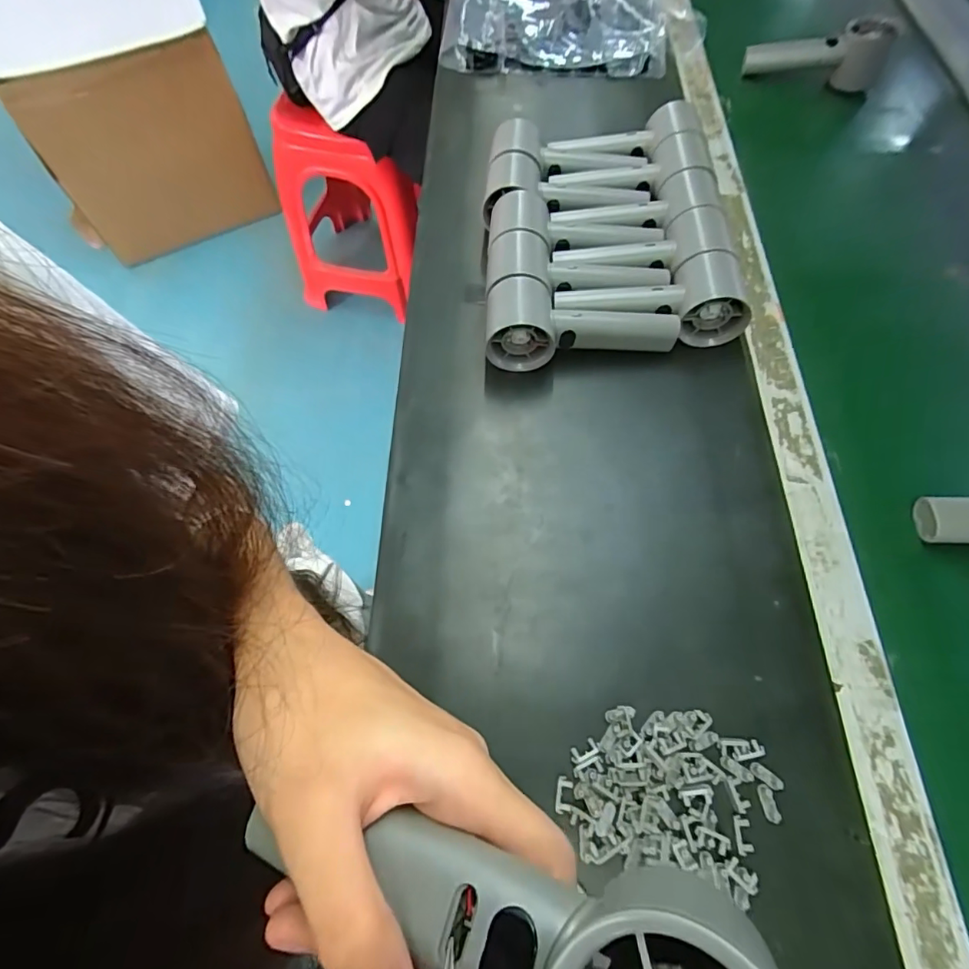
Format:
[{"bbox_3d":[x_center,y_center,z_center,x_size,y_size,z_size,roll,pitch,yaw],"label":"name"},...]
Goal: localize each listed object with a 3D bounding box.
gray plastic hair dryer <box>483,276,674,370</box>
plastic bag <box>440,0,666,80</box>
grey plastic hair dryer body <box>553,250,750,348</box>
[{"bbox_3d":[0.080,-0.135,0.425,0.154,0.052,0.053,-1,64,1],"label":"gray plastic hair dryer"},{"bbox_3d":[0.093,-0.652,0.690,0.290,0.038,0.264,6,66,3],"label":"plastic bag"},{"bbox_3d":[0.141,-0.153,0.432,0.159,0.053,0.057,-4,64,-1],"label":"grey plastic hair dryer body"}]

